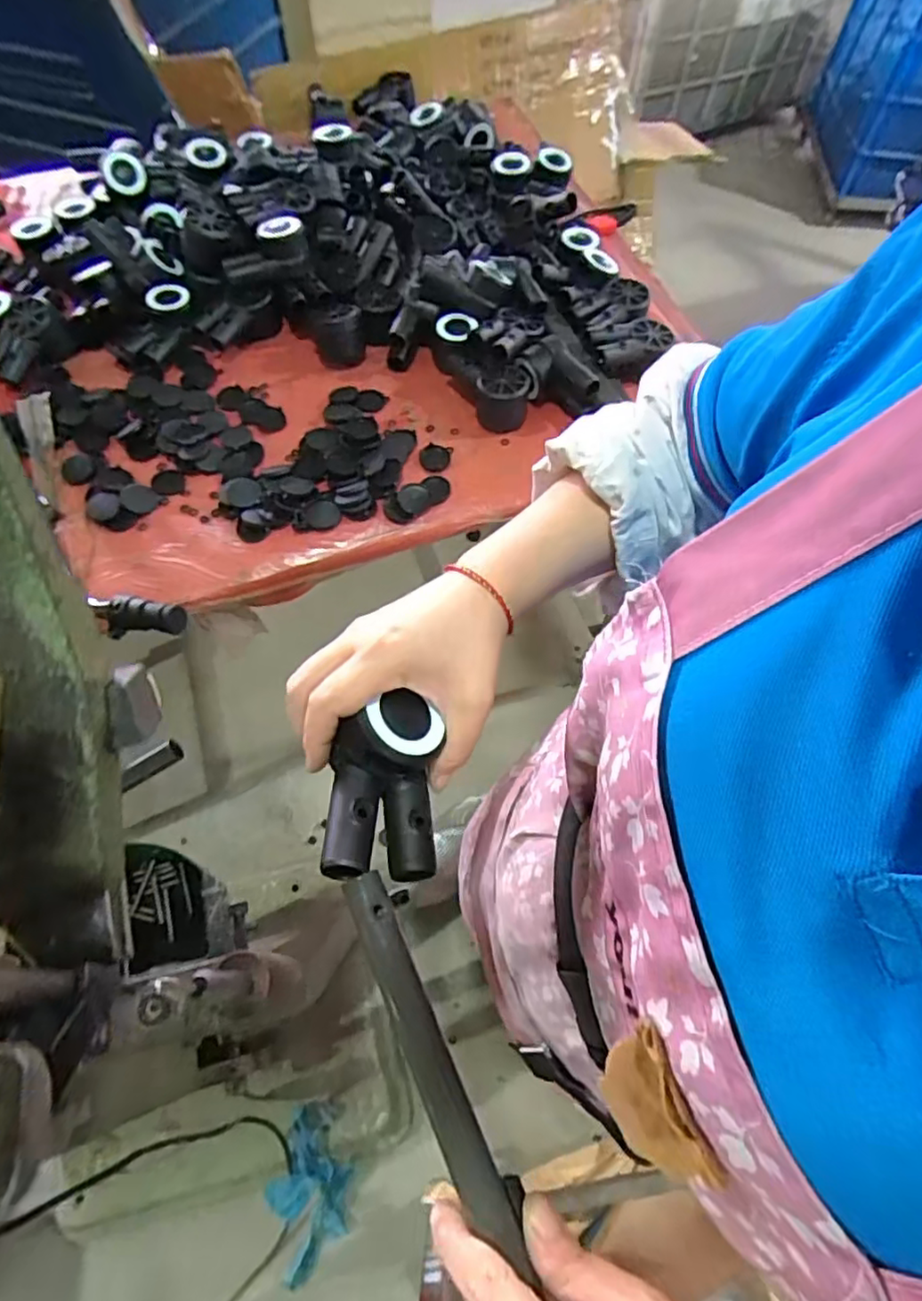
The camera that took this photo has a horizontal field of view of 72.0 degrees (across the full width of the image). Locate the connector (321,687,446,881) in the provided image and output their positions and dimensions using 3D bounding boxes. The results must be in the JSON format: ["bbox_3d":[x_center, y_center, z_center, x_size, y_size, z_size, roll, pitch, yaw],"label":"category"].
[{"bbox_3d":[-0.039,0.069,0.324,0.053,0.043,0.087,3,62,-1],"label":"connector"}]

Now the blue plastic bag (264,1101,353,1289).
[{"bbox_3d":[-0.238,0.845,0.989,0.119,0.056,0.255,0,94,-2],"label":"blue plastic bag"}]

